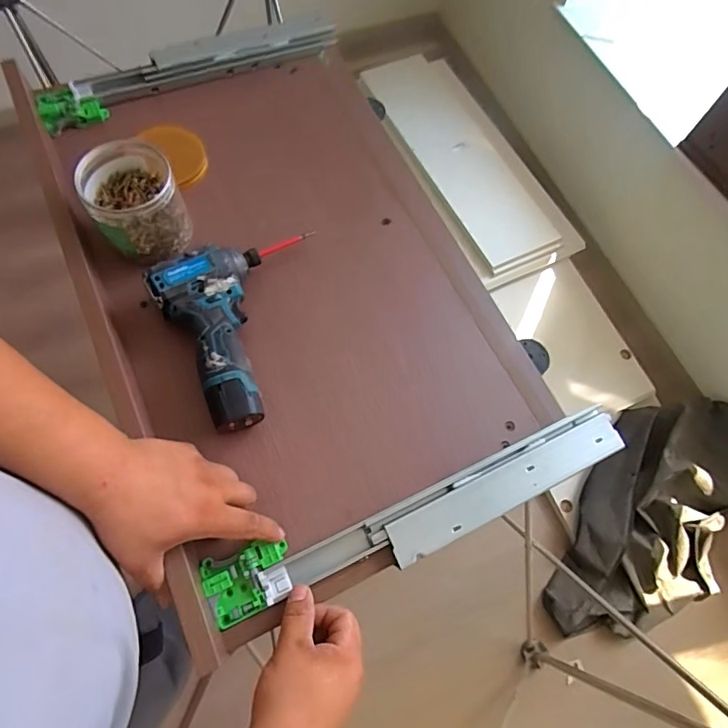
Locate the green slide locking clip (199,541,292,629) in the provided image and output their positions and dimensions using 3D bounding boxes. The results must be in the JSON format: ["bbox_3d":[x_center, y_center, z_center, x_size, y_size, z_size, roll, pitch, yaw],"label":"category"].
[{"bbox_3d":[-0.107,0.199,0.451,0.076,0.022,0.060,-24,67,-12],"label":"green slide locking clip"}]

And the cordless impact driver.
[{"bbox_3d":[-0.111,-0.056,0.530,0.190,0.059,0.198,-28,68,-13],"label":"cordless impact driver"}]

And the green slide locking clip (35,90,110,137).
[{"bbox_3d":[-0.403,-0.353,0.670,0.081,0.030,0.050,-23,67,-11],"label":"green slide locking clip"}]

